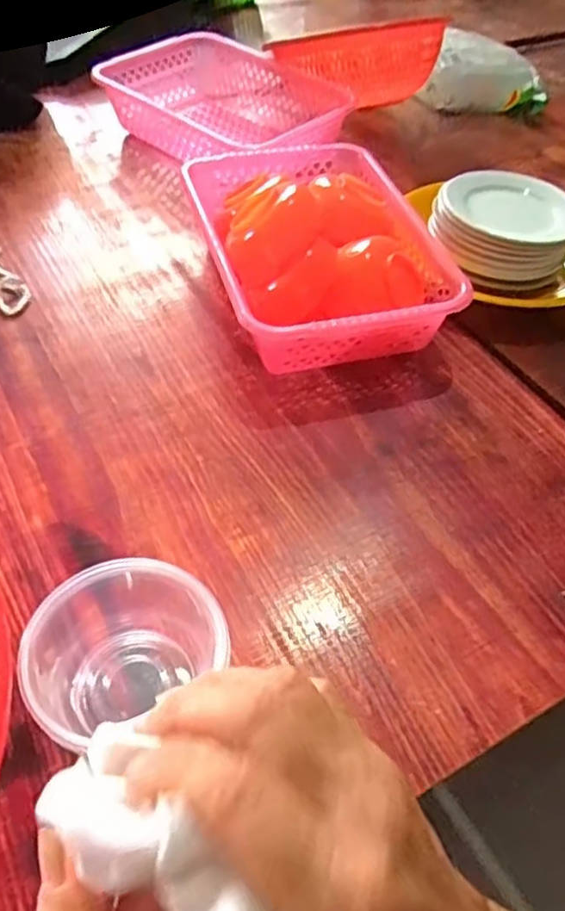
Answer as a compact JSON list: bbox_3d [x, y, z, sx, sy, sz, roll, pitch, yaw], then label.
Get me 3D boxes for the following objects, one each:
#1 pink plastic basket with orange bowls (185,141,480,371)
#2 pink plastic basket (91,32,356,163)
[{"bbox_3d":[0.032,-0.216,0.690,0.212,0.110,0.301,-12,51,-13],"label":"pink plastic basket with orange bowls"},{"bbox_3d":[-0.076,-0.458,0.910,0.302,0.079,0.211,34,56,24],"label":"pink plastic basket"}]

